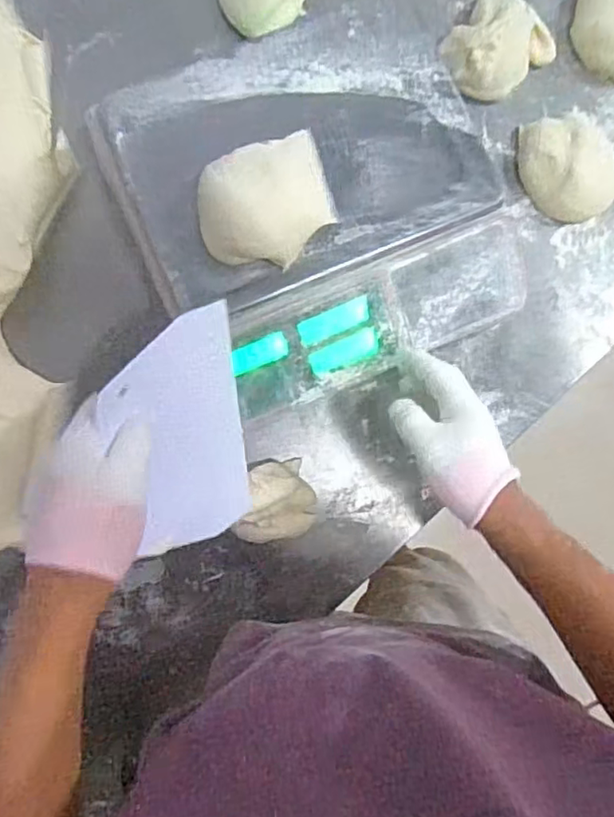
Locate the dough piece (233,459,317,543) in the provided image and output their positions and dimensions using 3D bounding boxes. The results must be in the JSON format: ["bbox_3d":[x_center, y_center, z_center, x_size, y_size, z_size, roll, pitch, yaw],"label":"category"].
[{"bbox_3d":[-0.031,0.091,0.599,0.080,0.055,0.076,-7,82,-5],"label":"dough piece"}]

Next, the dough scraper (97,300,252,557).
[{"bbox_3d":[-0.091,0.026,0.460,0.114,0.006,0.185,-33,128,-42],"label":"dough scraper"}]

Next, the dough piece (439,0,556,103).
[{"bbox_3d":[0.202,-0.395,0.648,0.126,0.046,0.097,-38,86,-8],"label":"dough piece"}]

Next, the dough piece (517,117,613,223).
[{"bbox_3d":[0.280,-0.260,0.643,0.098,0.038,0.120,-28,84,-7],"label":"dough piece"}]

